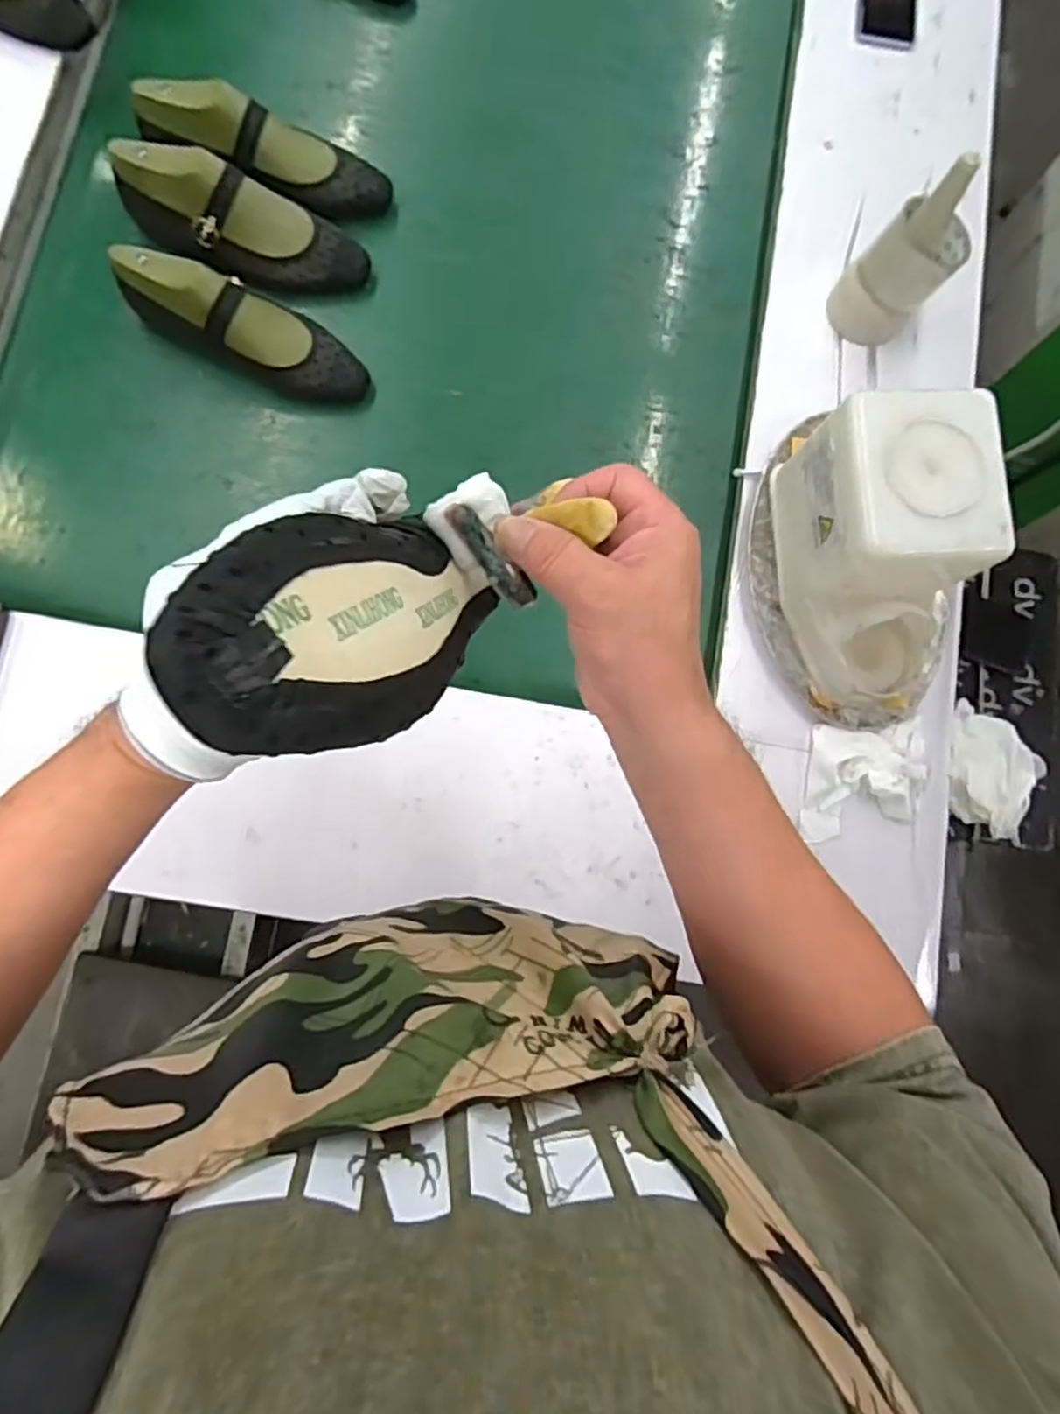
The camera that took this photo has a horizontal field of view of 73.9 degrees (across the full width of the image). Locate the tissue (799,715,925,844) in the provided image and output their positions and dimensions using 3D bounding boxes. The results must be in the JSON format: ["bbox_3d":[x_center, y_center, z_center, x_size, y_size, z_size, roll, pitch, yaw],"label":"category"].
[{"bbox_3d":[0.333,0.071,0.692,0.121,0.032,0.113,-2,81,-3],"label":"tissue"}]

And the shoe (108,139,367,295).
[{"bbox_3d":[-0.321,-0.530,0.784,0.276,0.093,0.083,15,80,-14],"label":"shoe"}]

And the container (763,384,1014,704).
[{"bbox_3d":[0.332,-0.135,0.651,0.149,0.178,0.242,-2,81,-4],"label":"container"}]

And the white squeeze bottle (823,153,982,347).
[{"bbox_3d":[0.389,-0.461,0.723,0.092,0.167,0.093,37,81,3],"label":"white squeeze bottle"}]

